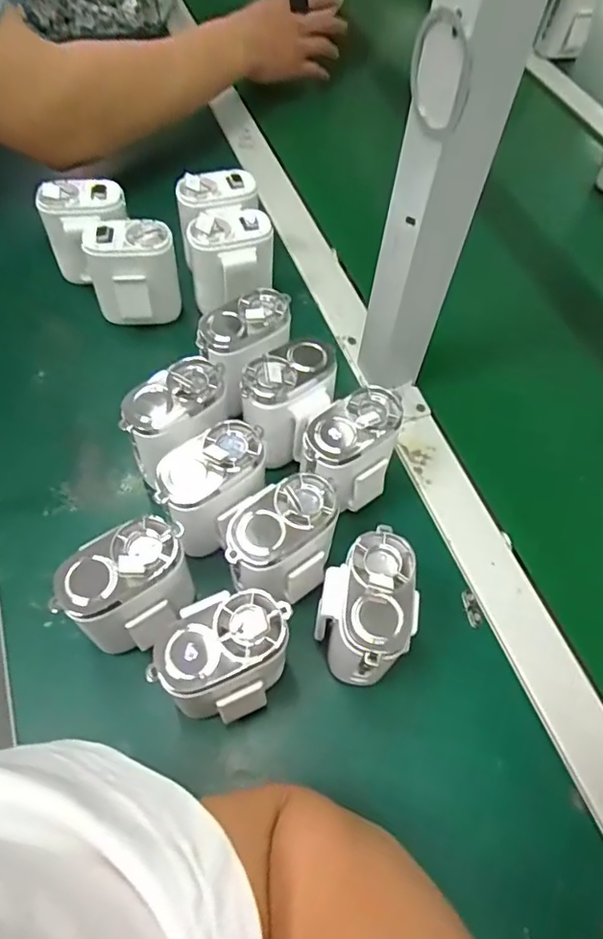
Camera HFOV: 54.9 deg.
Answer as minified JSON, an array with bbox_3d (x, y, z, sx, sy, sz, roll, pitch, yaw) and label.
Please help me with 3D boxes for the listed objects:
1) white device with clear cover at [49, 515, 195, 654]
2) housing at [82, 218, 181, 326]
[{"bbox_3d":[-0.095,0.074,0.338,0.052,0.090,0.069,39,64,17],"label":"white device with clear cover"},{"bbox_3d":[-0.136,-0.158,0.476,0.069,0.078,0.044,-9,61,-10],"label":"housing"}]

